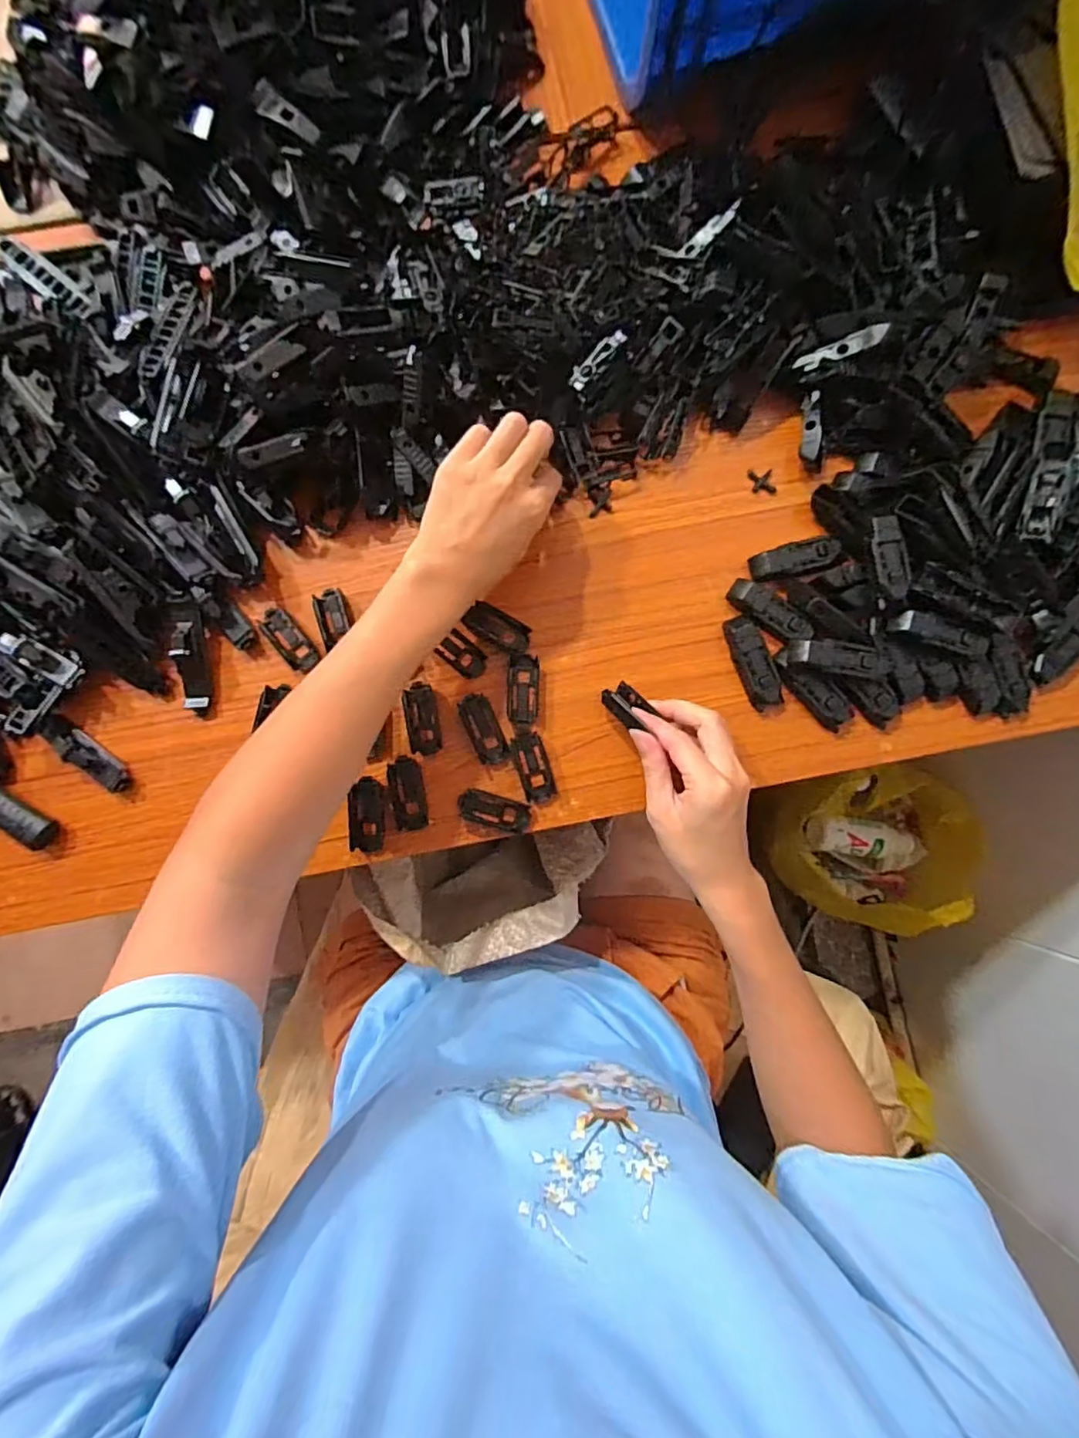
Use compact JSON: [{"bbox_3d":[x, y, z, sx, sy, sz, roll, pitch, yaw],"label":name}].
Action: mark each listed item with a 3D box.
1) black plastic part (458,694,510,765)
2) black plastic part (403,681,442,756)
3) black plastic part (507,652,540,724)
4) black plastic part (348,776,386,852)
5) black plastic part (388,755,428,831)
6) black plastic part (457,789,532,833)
[{"bbox_3d":[-0.039,0.007,0.412,0.021,0.006,0.051,-24,87,-2],"label":"black plastic part"},{"bbox_3d":[-0.082,0.000,0.412,0.021,0.004,0.049,-10,87,-1],"label":"black plastic part"},{"bbox_3d":[-0.011,-0.021,0.412,0.022,0.008,0.047,0,86,0],"label":"black plastic part"},{"bbox_3d":[-0.117,0.065,0.403,0.023,0.009,0.049,-3,86,0],"label":"black plastic part"},{"bbox_3d":[-0.090,0.051,0.408,0.022,0.006,0.050,-11,87,-1],"label":"black plastic part"},{"bbox_3d":[-0.031,0.064,0.410,0.049,0.005,0.021,17,87,1],"label":"black plastic part"}]

